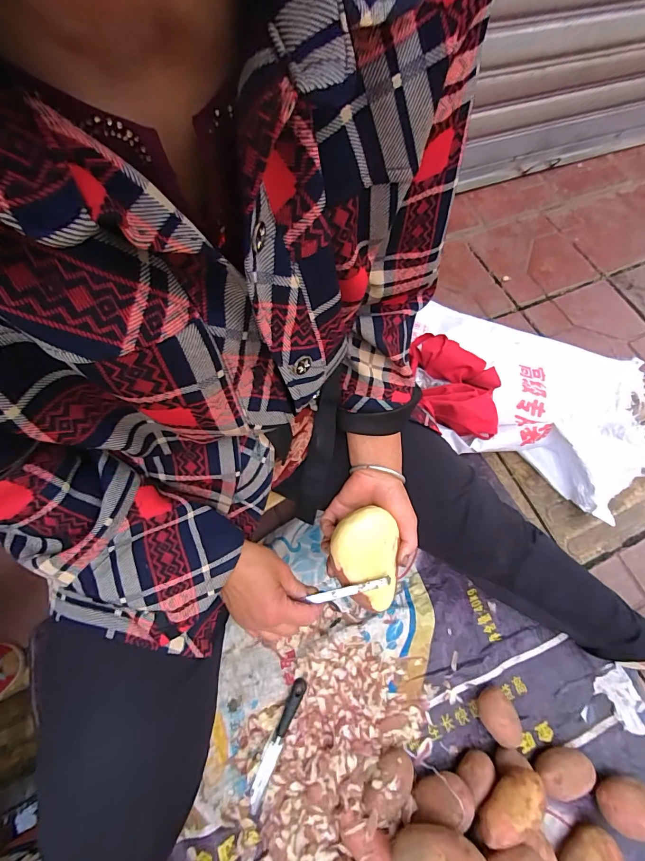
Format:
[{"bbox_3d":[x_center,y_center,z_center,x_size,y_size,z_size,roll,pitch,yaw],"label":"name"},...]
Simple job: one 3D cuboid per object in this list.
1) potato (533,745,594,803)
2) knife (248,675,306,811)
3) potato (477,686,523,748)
[{"bbox_3d":[0.394,0.557,0.624,0.095,0.043,0.059,-9,65,-7],"label":"potato"},{"bbox_3d":[-0.073,0.506,0.620,0.020,0.015,0.189,23,68,6],"label":"knife"},{"bbox_3d":[0.297,0.481,0.644,0.057,0.053,0.077,-12,65,-9],"label":"potato"}]

